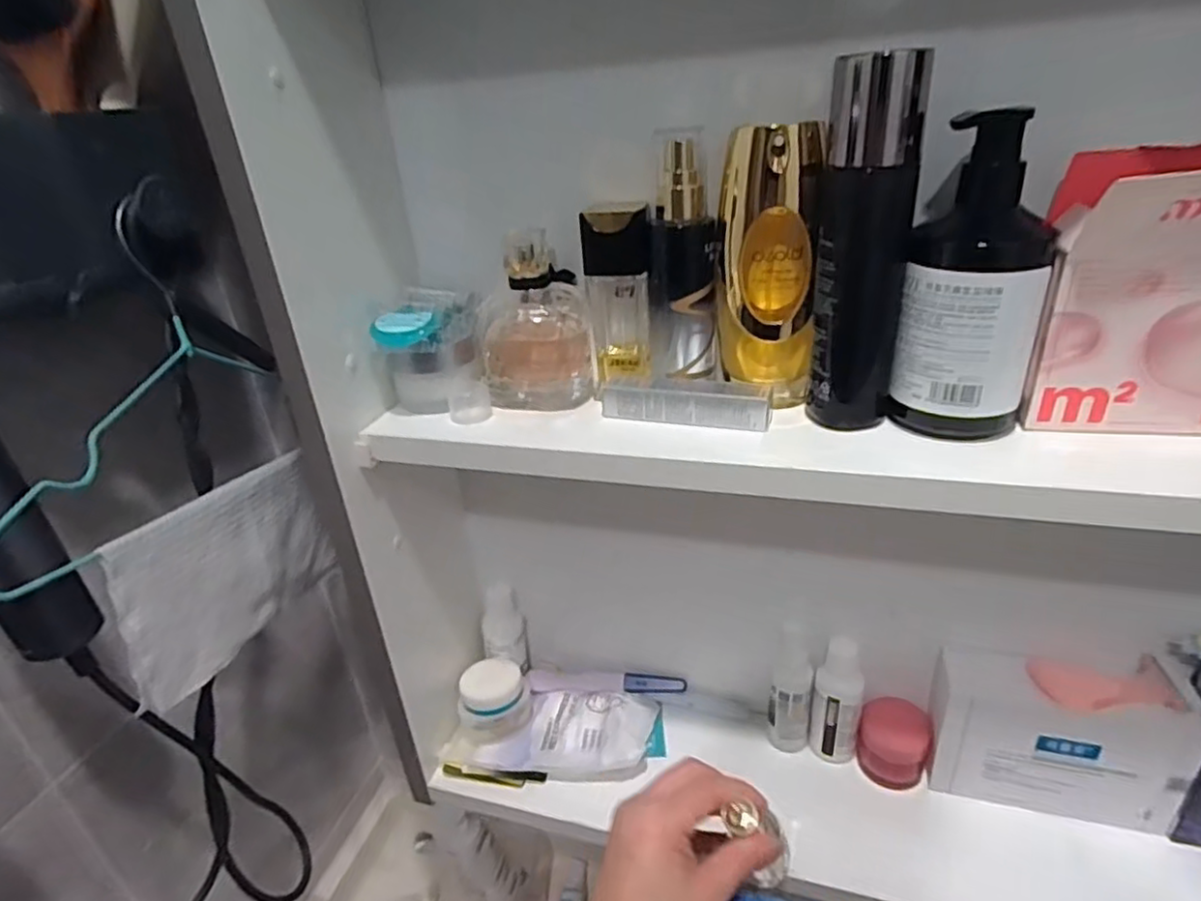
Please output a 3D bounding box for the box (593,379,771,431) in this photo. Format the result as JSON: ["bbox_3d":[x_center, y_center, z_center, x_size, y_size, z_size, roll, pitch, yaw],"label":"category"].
[{"bbox_3d":[0.049,-0.028,0.377,0.095,0.020,0.023,6,29,20],"label":"box"}]

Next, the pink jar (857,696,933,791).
[{"bbox_3d":[0.212,0.211,0.480,0.045,0.041,0.043,-4,27,2],"label":"pink jar"}]

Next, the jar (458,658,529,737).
[{"bbox_3d":[-0.085,0.202,0.530,0.058,0.042,0.051,-13,28,-15],"label":"jar"}]

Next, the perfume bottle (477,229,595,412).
[{"bbox_3d":[-0.042,-0.074,0.401,0.068,0.098,0.043,-8,27,-6],"label":"perfume bottle"}]

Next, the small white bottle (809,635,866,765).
[{"bbox_3d":[0.172,0.183,0.479,0.033,0.106,0.027,9,30,25],"label":"small white bottle"}]

